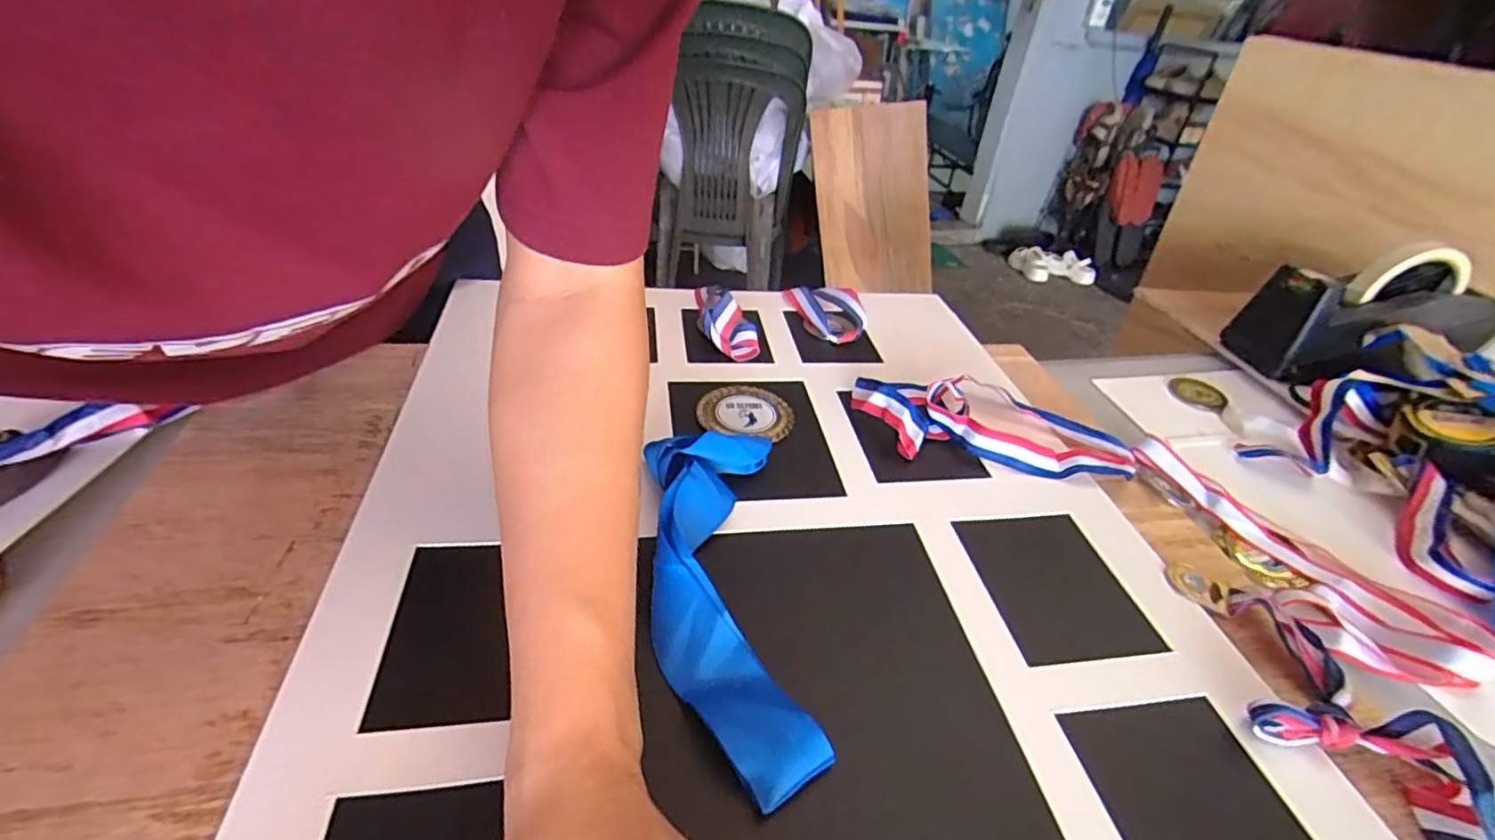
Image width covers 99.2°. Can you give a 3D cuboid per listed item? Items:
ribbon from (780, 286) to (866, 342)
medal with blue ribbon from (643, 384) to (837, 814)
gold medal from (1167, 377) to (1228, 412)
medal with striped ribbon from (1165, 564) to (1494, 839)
[{"bbox_3d":[0.079,-0.111,0.622,0.048,0.028,0.095,-18,45,-30],"label":"ribbon"},{"bbox_3d":[-0.014,0.055,0.386,0.101,0.039,0.313,5,38,-4],"label":"medal with blue ribbon"},{"bbox_3d":[0.421,-0.026,0.594,0.041,0.009,0.047,-37,46,-26],"label":"gold medal"},{"bbox_3d":[0.290,0.130,0.334,0.077,0.041,0.166,1,35,-9],"label":"medal with striped ribbon"}]

